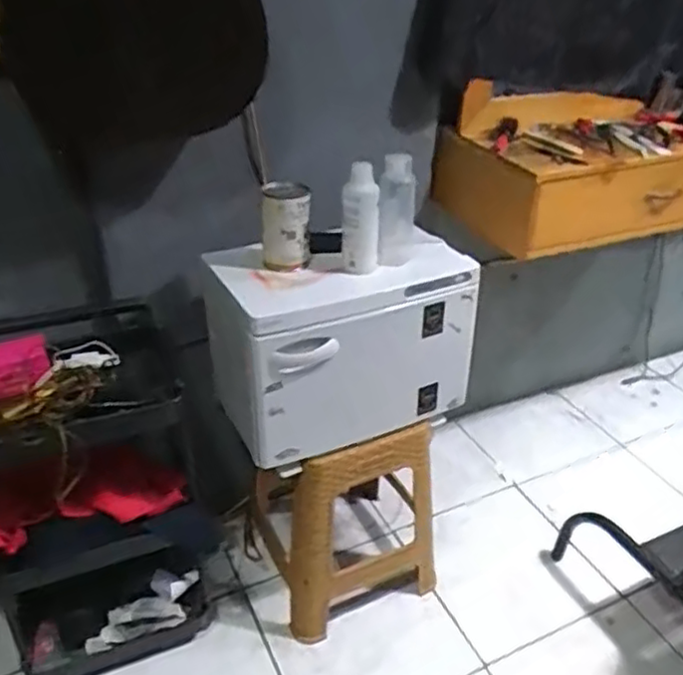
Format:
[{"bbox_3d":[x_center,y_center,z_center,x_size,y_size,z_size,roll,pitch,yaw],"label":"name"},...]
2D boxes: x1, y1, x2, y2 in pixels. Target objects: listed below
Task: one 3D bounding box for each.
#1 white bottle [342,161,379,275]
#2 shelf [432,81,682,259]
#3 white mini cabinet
[{"bbox_3d":[0.032,-0.206,1.195,0.065,0.179,0.050,3,33,4],"label":"white bottle"},{"bbox_3d":[0.655,-0.424,1.595,0.802,0.237,0.340,-13,35,-21],"label":"shelf"},{"bbox_3d":[-0.002,-0.011,1.337,0.455,0.309,0.294,-14,35,-21],"label":"white mini cabinet"}]

